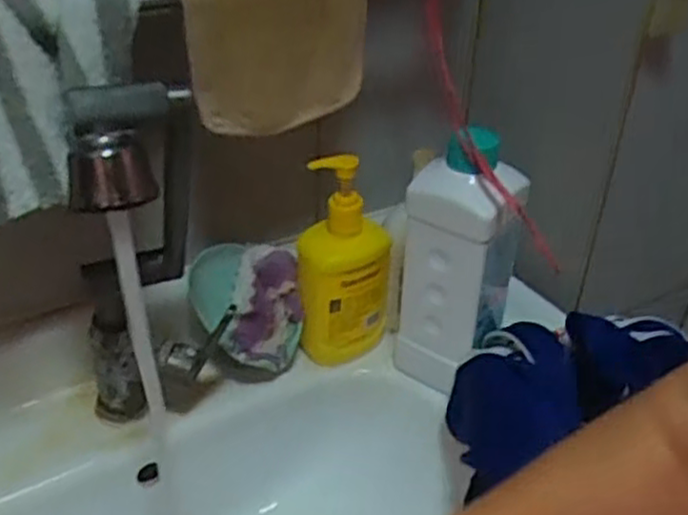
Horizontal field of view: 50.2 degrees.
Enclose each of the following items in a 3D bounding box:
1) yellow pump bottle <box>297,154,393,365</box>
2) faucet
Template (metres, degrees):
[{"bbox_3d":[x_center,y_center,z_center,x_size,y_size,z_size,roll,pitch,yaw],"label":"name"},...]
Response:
[{"bbox_3d":[0.002,0.001,0.663,0.083,0.192,0.057,4,33,2],"label":"yellow pump bottle"},{"bbox_3d":[-0.145,0.016,0.529,0.080,0.304,0.110,-13,37,-23],"label":"faucet"}]

